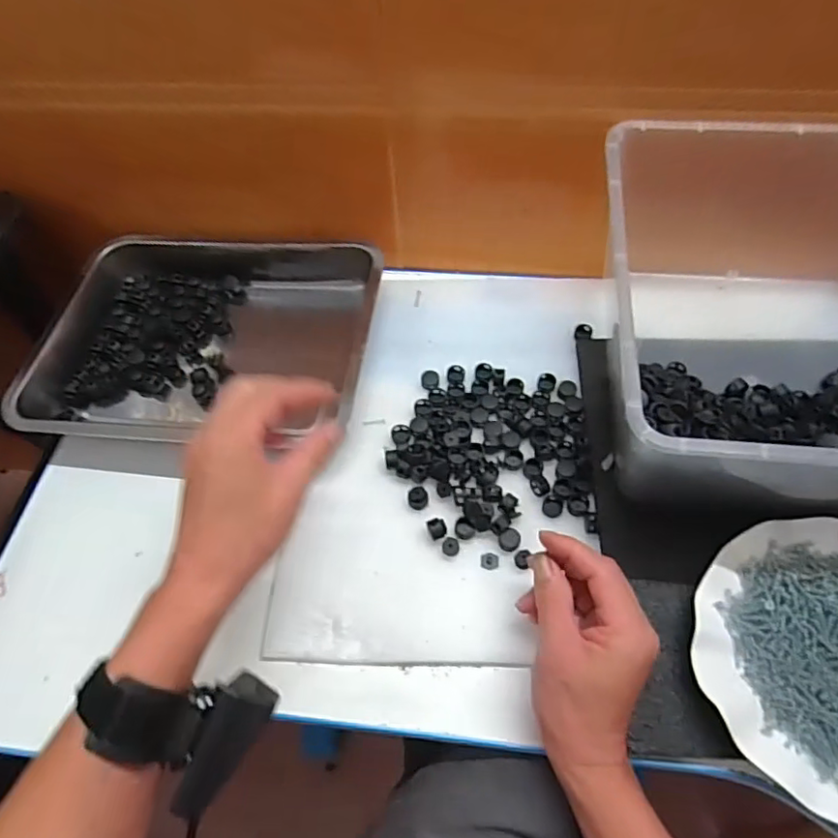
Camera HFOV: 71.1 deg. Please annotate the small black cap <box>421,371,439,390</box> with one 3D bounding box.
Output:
[{"bbox_3d":[0.011,-0.036,0.539,0.016,0.004,0.020,3,59,4],"label":"small black cap"}]

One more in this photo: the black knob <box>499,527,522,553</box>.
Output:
[{"bbox_3d":[0.071,0.095,0.460,0.017,0.007,0.017,-1,58,2],"label":"black knob"}]

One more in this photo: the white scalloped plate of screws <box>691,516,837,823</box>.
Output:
[{"bbox_3d":[0.276,0.158,0.379,0.176,0.045,0.182,-1,58,2],"label":"white scalloped plate of screws"}]

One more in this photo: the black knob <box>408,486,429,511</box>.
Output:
[{"bbox_3d":[0.000,0.063,0.475,0.016,0.007,0.018,12,60,10],"label":"black knob"}]

